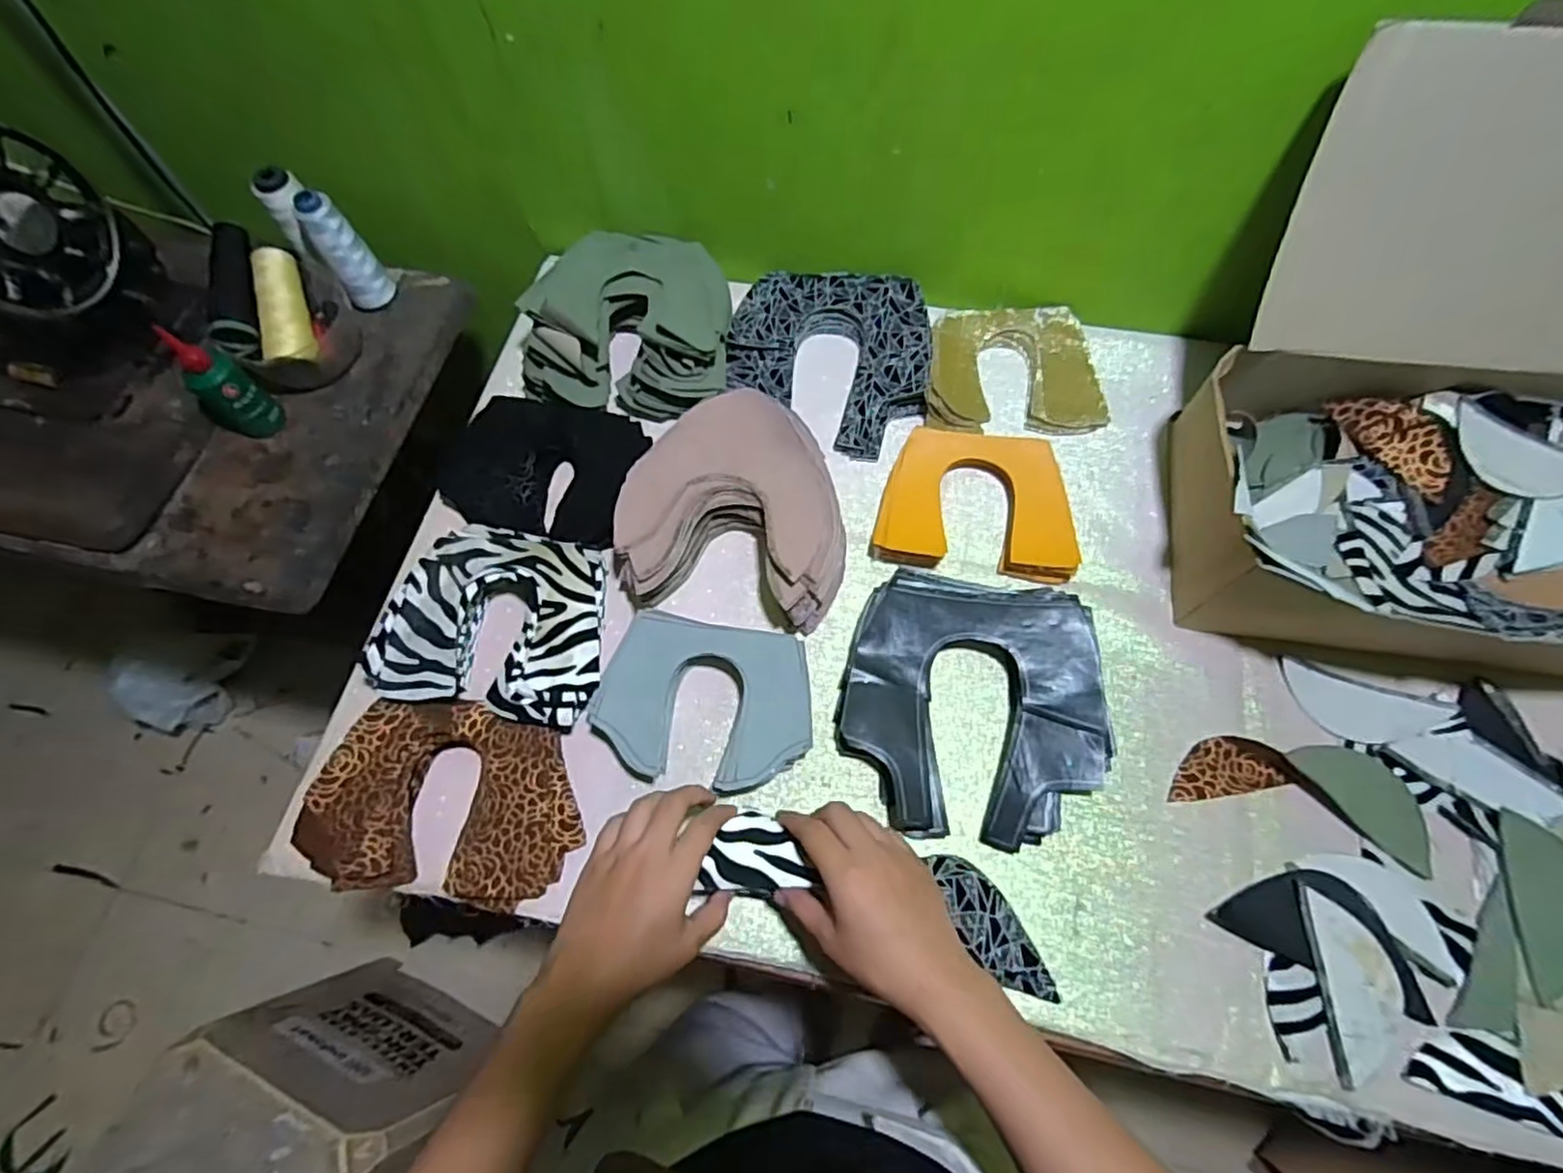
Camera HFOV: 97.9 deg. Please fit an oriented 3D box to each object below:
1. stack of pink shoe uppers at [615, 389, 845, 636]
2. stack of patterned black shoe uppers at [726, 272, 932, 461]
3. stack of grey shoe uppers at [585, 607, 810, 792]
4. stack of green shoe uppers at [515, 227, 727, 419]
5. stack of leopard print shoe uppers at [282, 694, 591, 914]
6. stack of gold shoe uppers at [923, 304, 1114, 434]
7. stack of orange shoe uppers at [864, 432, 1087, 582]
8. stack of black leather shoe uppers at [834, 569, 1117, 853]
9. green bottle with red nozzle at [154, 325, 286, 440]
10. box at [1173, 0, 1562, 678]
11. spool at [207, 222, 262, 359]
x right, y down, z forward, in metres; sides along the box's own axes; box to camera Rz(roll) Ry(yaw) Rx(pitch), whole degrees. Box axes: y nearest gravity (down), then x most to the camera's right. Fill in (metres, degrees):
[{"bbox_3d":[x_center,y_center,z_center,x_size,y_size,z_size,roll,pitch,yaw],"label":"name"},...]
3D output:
[{"bbox_3d":[-0.034,-0.068,0.568,0.181,0.063,0.185,10,67,6],"label":"stack of pink shoe uppers"},{"bbox_3d":[0.045,-0.215,0.642,0.186,0.032,0.180,11,67,6],"label":"stack of patterned black shoe uppers"},{"bbox_3d":[-0.056,0.089,0.514,0.155,0.036,0.117,8,67,5],"label":"stack of grey shoe uppers"},{"bbox_3d":[-0.134,-0.248,0.623,0.172,0.063,0.176,11,67,6],"label":"stack of green shoe uppers"},{"bbox_3d":[-0.243,0.153,0.492,0.187,0.033,0.129,6,67,4],"label":"stack of leopard print shoe uppers"},{"bbox_3d":[0.216,-0.205,0.636,0.159,0.027,0.129,1,66,2],"label":"stack of gold shoe uppers"},{"bbox_3d":[0.166,-0.071,0.581,0.160,0.028,0.124,7,67,5],"label":"stack of orange shoe uppers"},{"bbox_3d":[0.143,0.088,0.507,0.189,0.037,0.187,7,67,5],"label":"stack of black leather shoe uppers"},{"bbox_3d":[-0.509,-0.183,0.610,0.055,0.115,0.050,30,70,14],"label":"green bottle with red nozzle"},{"bbox_3d":[0.489,-0.128,0.478,0.333,0.293,0.324,8,67,5],"label":"box"},{"bbox_3d":[-0.504,-0.270,0.623,0.035,0.035,0.125,-8,85,-1],"label":"spool"}]

